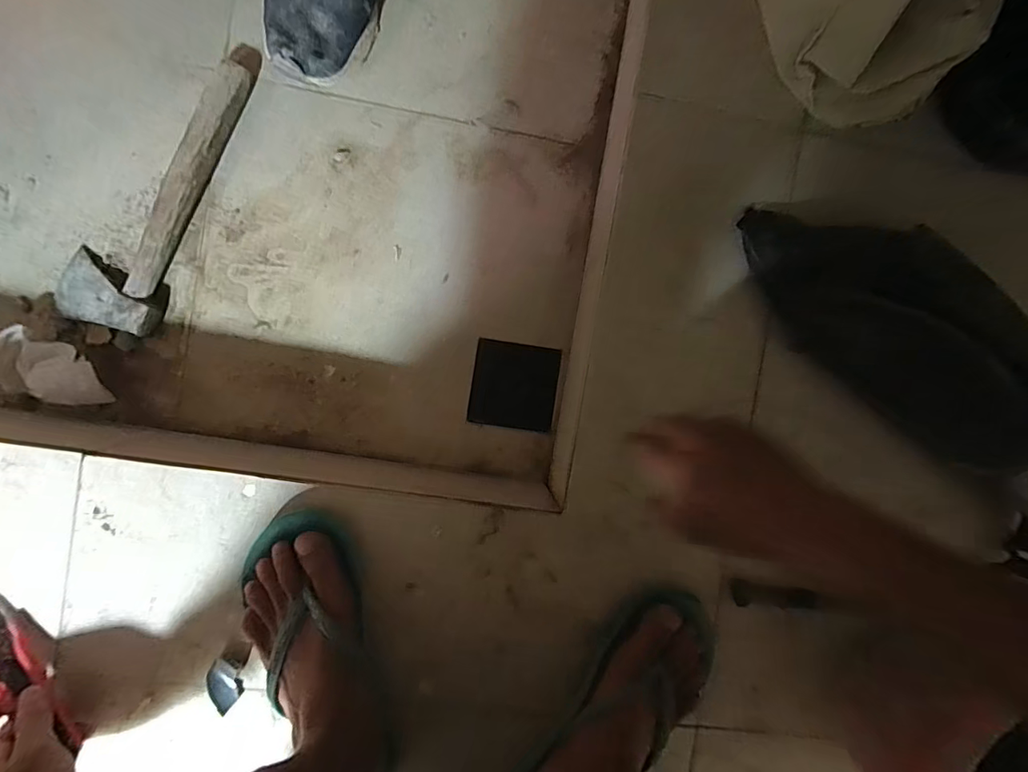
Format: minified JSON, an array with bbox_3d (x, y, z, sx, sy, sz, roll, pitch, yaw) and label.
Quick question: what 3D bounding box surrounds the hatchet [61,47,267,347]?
[{"bbox_3d":[-0.382,-0.221,0.511,0.101,0.031,0.331,21,91,-6],"label":"hatchet"}]

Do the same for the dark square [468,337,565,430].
[{"bbox_3d":[0.001,0.000,0.570,0.098,0.007,0.098,8,92,-6],"label":"dark square"}]

